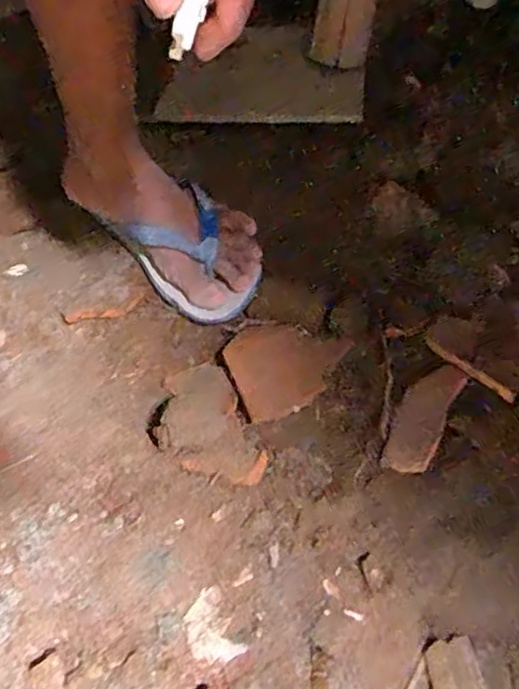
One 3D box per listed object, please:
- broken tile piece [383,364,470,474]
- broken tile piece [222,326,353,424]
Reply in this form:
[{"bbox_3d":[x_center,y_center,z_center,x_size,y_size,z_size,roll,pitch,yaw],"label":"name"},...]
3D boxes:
[{"bbox_3d":[0.133,0.057,0.511,0.038,0.014,0.098,25,61,18],"label":"broken tile piece"},{"bbox_3d":[0.027,0.014,0.538,0.103,0.008,0.084,-20,57,-10],"label":"broken tile piece"}]

